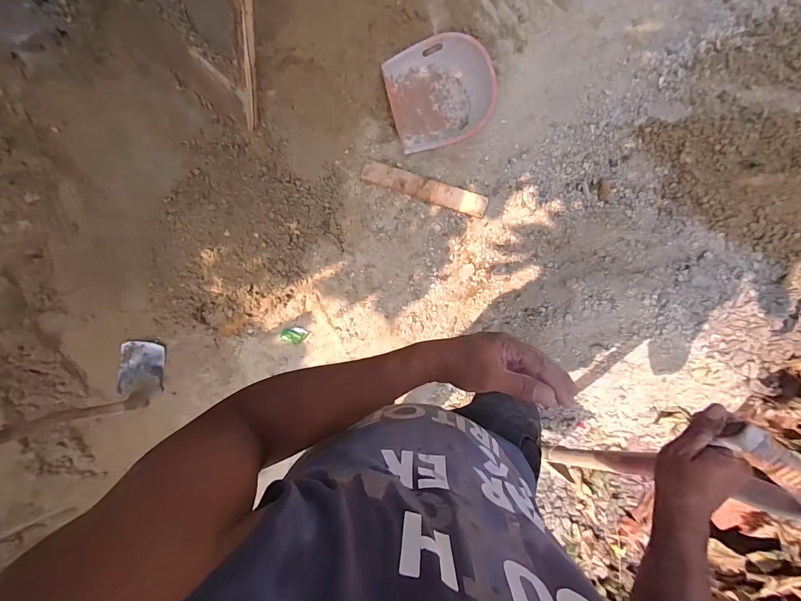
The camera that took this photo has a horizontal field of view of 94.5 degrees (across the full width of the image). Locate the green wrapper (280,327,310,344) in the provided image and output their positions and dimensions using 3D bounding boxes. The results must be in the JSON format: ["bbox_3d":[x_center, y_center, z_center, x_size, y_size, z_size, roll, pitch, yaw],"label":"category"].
[{"bbox_3d":[-0.424,0.136,1.478,0.097,0.022,0.062,18,86,6],"label":"green wrapper"}]

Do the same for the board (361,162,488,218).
[{"bbox_3d":[0.094,-0.452,1.496,0.516,0.017,0.082,20,86,6],"label":"board"}]

